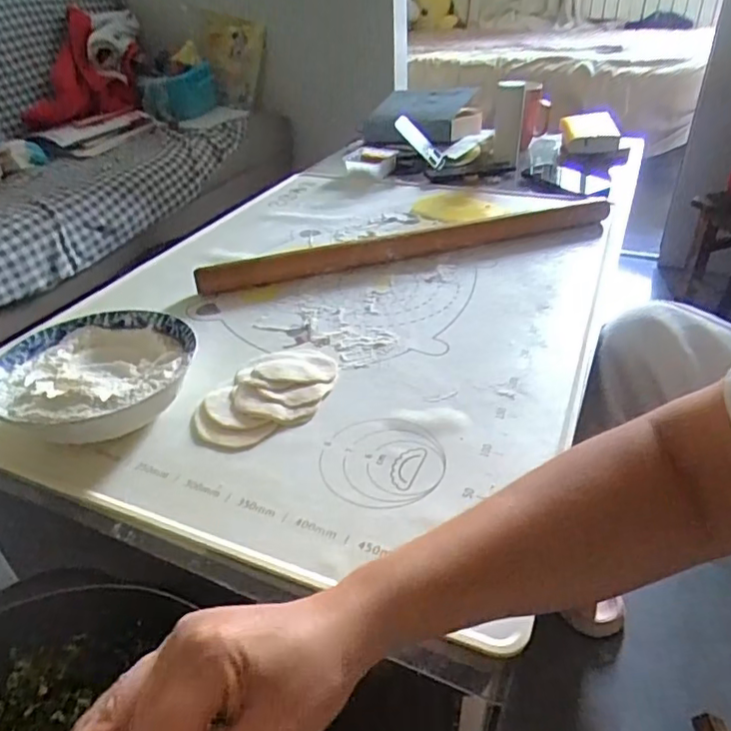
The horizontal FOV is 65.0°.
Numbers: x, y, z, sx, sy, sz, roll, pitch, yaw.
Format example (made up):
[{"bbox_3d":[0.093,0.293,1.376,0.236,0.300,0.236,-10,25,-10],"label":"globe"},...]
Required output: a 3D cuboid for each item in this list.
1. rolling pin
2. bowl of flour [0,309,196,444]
[{"bbox_3d":[0.058,-0.137,0.648,0.490,0.033,0.025,-12,35,-12],"label":"rolling pin"},{"bbox_3d":[-0.208,0.013,0.455,0.143,0.054,0.135,-2,35,2],"label":"bowl of flour"}]

